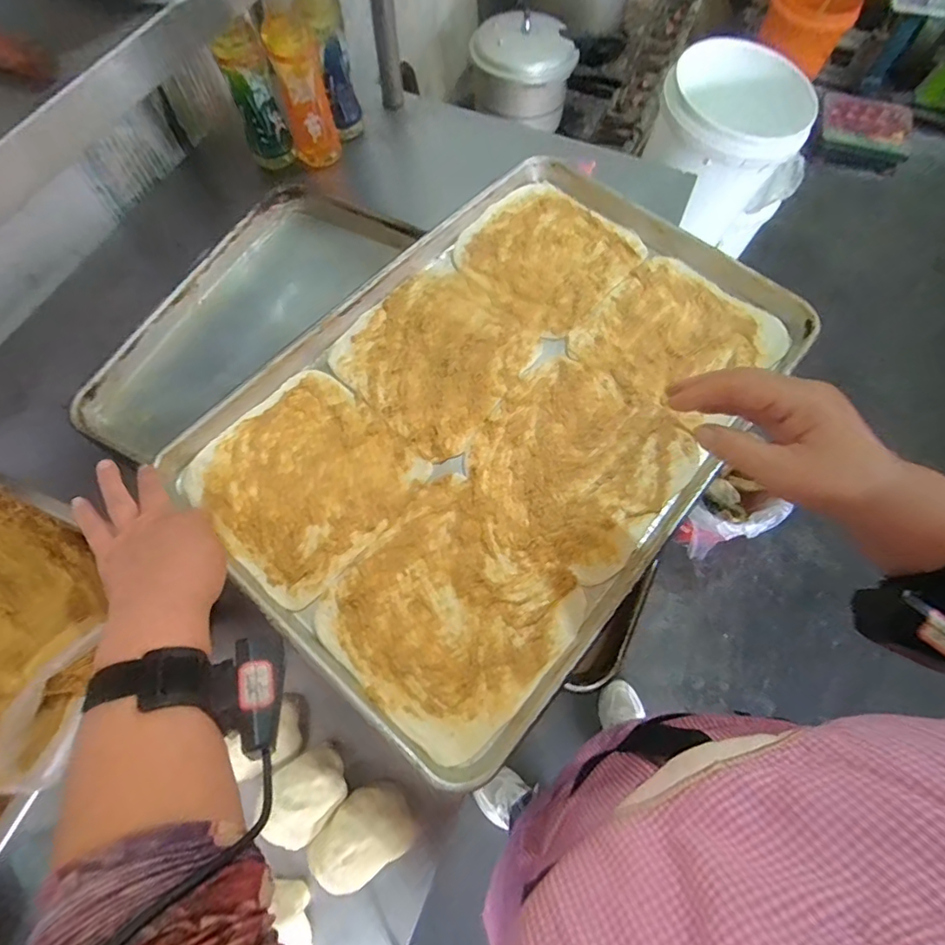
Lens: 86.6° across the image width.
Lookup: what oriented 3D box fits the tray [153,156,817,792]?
[{"bbox_3d":[0.040,-0.078,0.506,0.398,0.029,0.587,40,73,14],"label":"tray"}]

